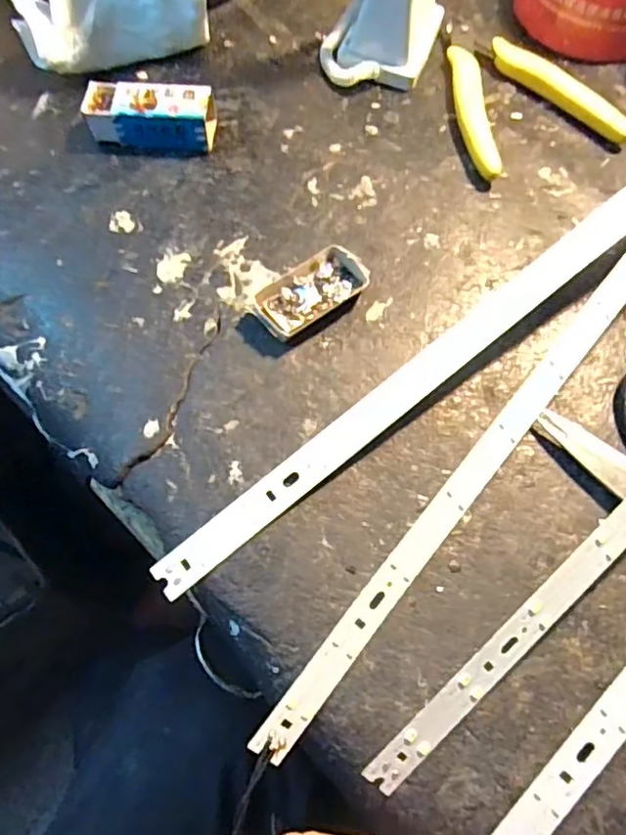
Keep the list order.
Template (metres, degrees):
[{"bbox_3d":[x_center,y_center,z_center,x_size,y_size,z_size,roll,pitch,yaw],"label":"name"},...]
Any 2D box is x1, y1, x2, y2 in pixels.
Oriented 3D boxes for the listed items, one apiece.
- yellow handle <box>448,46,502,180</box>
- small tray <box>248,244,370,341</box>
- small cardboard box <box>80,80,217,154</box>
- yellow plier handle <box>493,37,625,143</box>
[{"bbox_3d":[0.082,-0.158,0.301,0.015,0.012,0.093,-1,67,0],"label":"yellow handle"},{"bbox_3d":[-0.002,-0.054,0.255,0.050,0.012,0.025,-36,72,-14],"label":"small tray"},{"bbox_3d":[-0.081,-0.149,0.290,0.060,0.022,0.025,4,67,1],"label":"small cardboard box"},{"bbox_3d":[0.129,-0.173,0.309,0.012,0.013,0.091,-39,73,-15],"label":"yellow plier handle"}]

